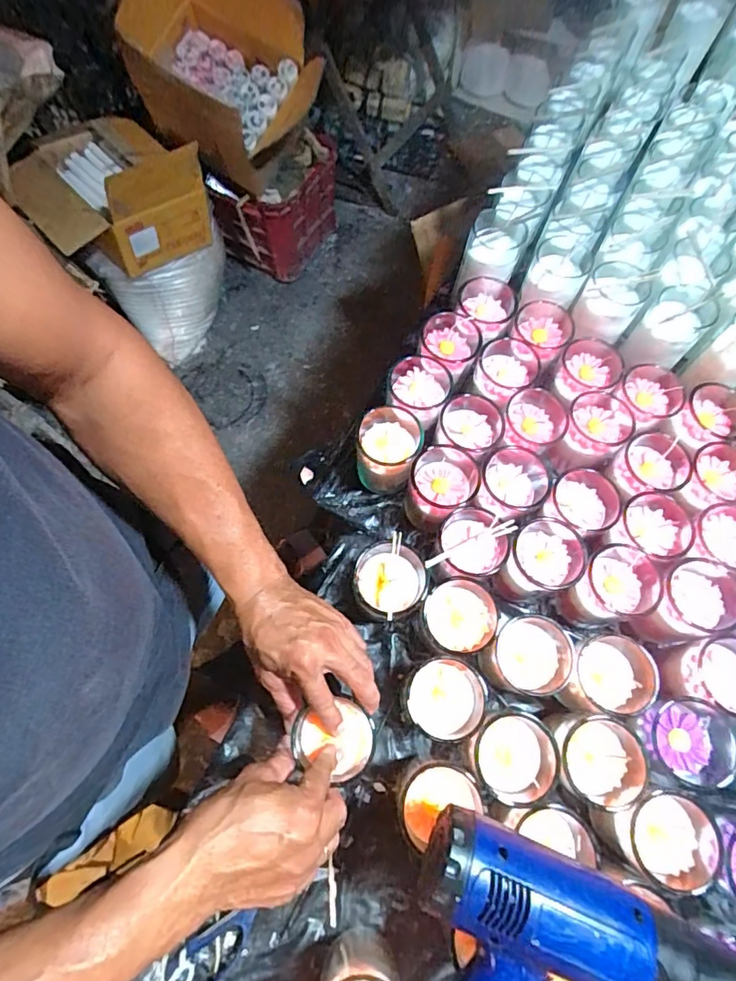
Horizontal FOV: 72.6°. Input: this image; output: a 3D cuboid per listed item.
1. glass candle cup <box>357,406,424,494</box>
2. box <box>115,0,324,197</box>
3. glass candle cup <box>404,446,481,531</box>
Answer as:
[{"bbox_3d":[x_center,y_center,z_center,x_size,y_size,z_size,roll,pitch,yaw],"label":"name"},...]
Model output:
[{"bbox_3d":[0.022,-0.045,0.578,0.068,0.085,0.073,1,69,-2],"label":"glass candle cup"},{"bbox_3d":[-0.348,-1.026,1.231,0.479,0.322,0.309,42,73,13],"label":"box"},{"bbox_3d":[0.081,-0.001,0.565,0.069,0.089,0.075,1,69,-2],"label":"glass candle cup"}]

